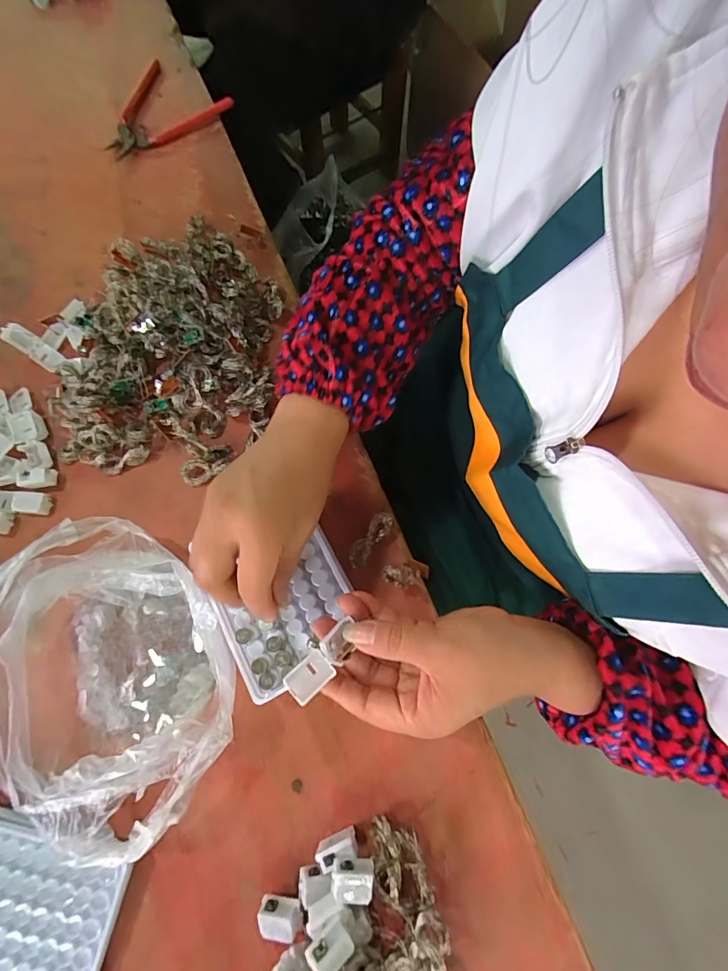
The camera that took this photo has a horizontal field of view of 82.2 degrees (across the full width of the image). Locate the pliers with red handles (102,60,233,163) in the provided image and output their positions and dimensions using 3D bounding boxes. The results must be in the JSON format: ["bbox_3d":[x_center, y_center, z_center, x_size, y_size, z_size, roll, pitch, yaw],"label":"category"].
[{"bbox_3d":[-0.237,-0.444,0.481,0.148,0.019,0.115,-24,76,-6],"label":"pliers with red handles"}]

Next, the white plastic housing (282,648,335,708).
[{"bbox_3d":[-0.033,0.115,0.251,0.028,0.007,0.019,-43,79,-11],"label":"white plastic housing"}]

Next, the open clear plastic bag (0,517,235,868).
[{"bbox_3d":[-0.179,0.131,0.301,0.193,0.064,0.158,37,78,9],"label":"open clear plastic bag"}]

